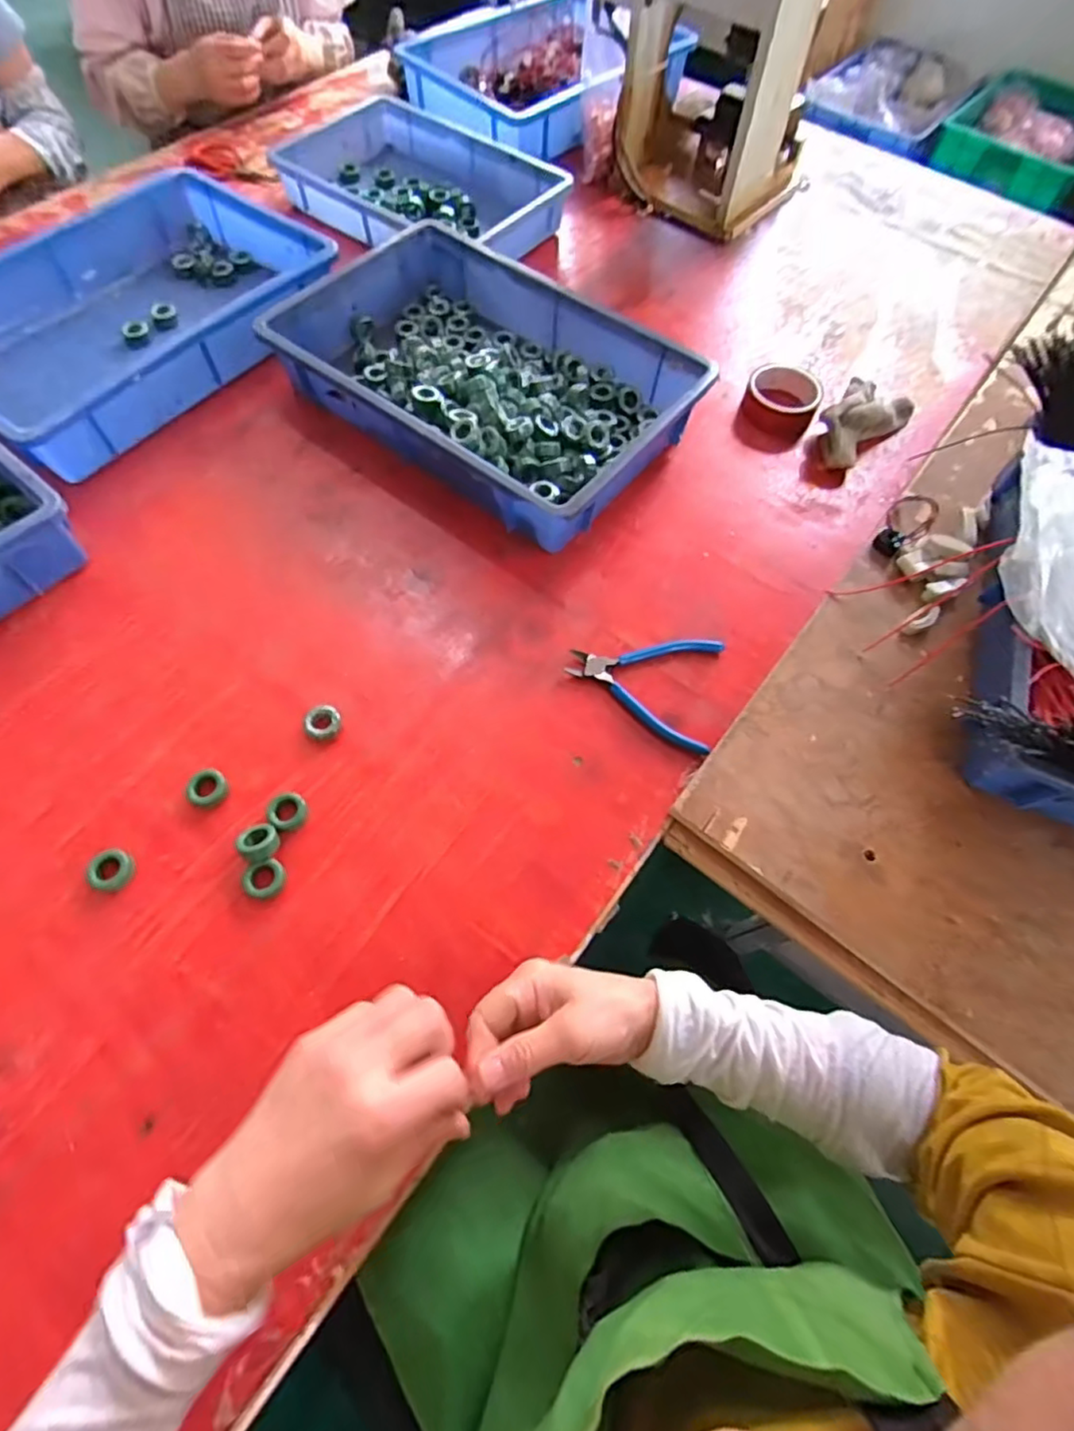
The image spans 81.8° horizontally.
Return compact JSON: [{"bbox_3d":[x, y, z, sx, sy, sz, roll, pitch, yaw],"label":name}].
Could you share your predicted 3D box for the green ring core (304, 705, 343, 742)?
[{"bbox_3d":[-0.189,0.007,0.548,0.032,0.013,0.030,1,64,-2],"label":"green ring core"}]

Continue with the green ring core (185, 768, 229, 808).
[{"bbox_3d":[-0.277,0.061,0.521,0.029,0.015,0.032,38,69,14],"label":"green ring core"}]

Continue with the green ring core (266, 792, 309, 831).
[{"bbox_3d":[-0.205,0.079,0.512,0.030,0.012,0.030,1,64,-2],"label":"green ring core"}]

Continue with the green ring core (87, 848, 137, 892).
[{"bbox_3d":[-0.334,0.121,0.486,0.030,0.012,0.032,1,64,-2],"label":"green ring core"}]

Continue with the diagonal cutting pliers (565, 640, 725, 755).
[{"bbox_3d":[0.099,-0.035,0.585,0.138,0.011,0.119,14,65,4],"label":"diagonal cutting pliers"}]

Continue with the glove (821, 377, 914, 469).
[{"bbox_3d":[0.382,-0.345,0.724,0.083,0.045,0.146,33,68,13],"label":"glove"}]

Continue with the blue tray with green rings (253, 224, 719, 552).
[{"bbox_3d":[-0.057,-0.384,0.706,0.424,0.079,0.283,34,68,13],"label":"blue tray with green rings"}]

